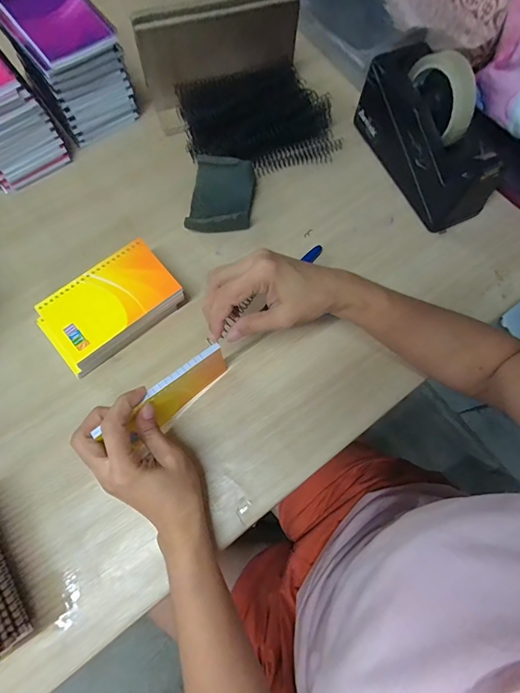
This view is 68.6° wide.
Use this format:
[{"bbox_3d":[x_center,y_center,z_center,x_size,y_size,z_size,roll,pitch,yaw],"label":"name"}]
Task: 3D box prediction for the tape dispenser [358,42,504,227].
[{"bbox_3d":[0.200,-0.249,0.440,0.078,0.114,0.203,-23,74,-9],"label":"tape dispenser"}]

